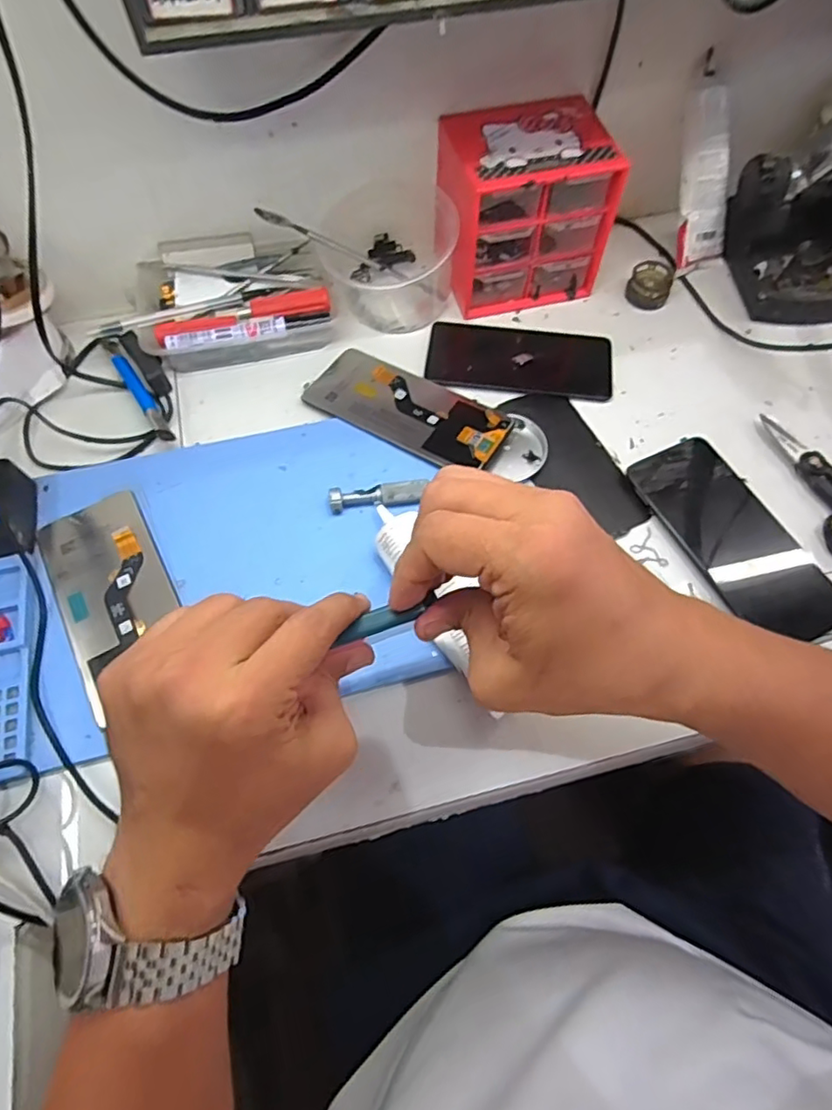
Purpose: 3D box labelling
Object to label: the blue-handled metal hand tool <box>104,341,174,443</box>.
[{"bbox_3d":[-0.228,-0.138,0.488,0.012,0.013,0.132,-30,68,-17],"label":"blue-handled metal hand tool"}]

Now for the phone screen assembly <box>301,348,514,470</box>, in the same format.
[{"bbox_3d":[-0.010,-0.119,0.486,0.166,0.004,0.070,28,65,18],"label":"phone screen assembly"}]

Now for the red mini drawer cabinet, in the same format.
[{"bbox_3d":[0.091,-0.297,0.517,0.133,0.117,0.101,-10,63,-7],"label":"red mini drawer cabinet"}]

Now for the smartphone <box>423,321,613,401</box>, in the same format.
[{"bbox_3d":[0.091,-0.172,0.519,0.158,0.004,0.079,6,62,1],"label":"smartphone"}]

